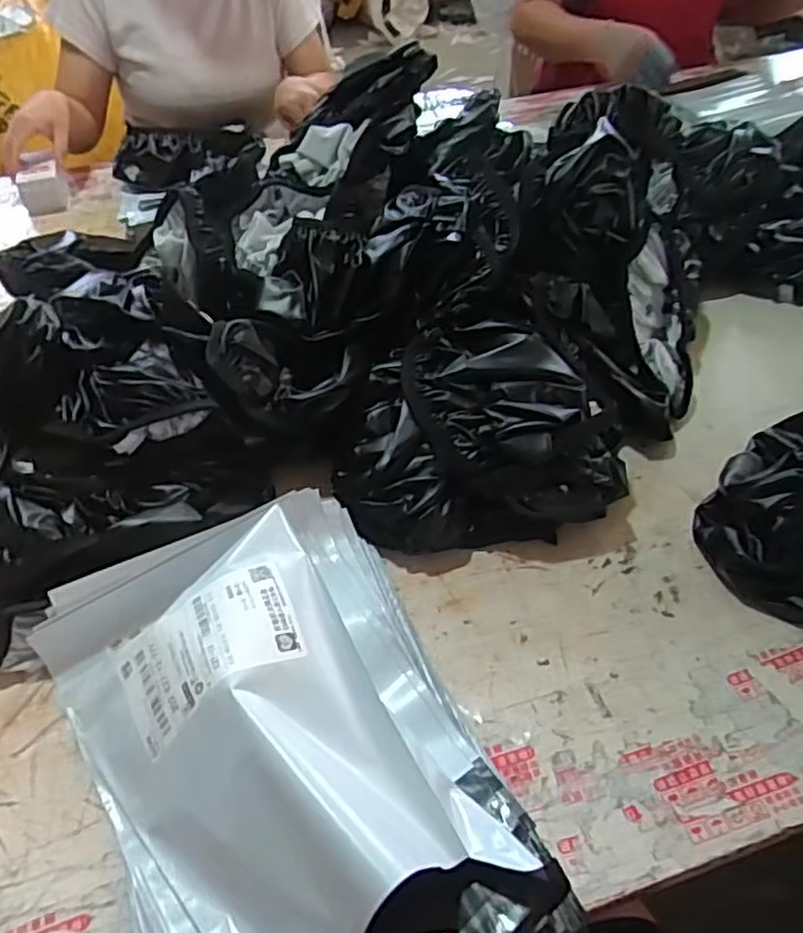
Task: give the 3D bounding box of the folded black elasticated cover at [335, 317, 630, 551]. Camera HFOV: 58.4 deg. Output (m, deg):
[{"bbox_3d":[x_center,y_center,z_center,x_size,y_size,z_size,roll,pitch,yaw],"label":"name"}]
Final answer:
[{"bbox_3d":[0.058,-0.029,0.625,0.232,0.102,0.194,-8,46,-5],"label":"folded black elasticated cover"}]

